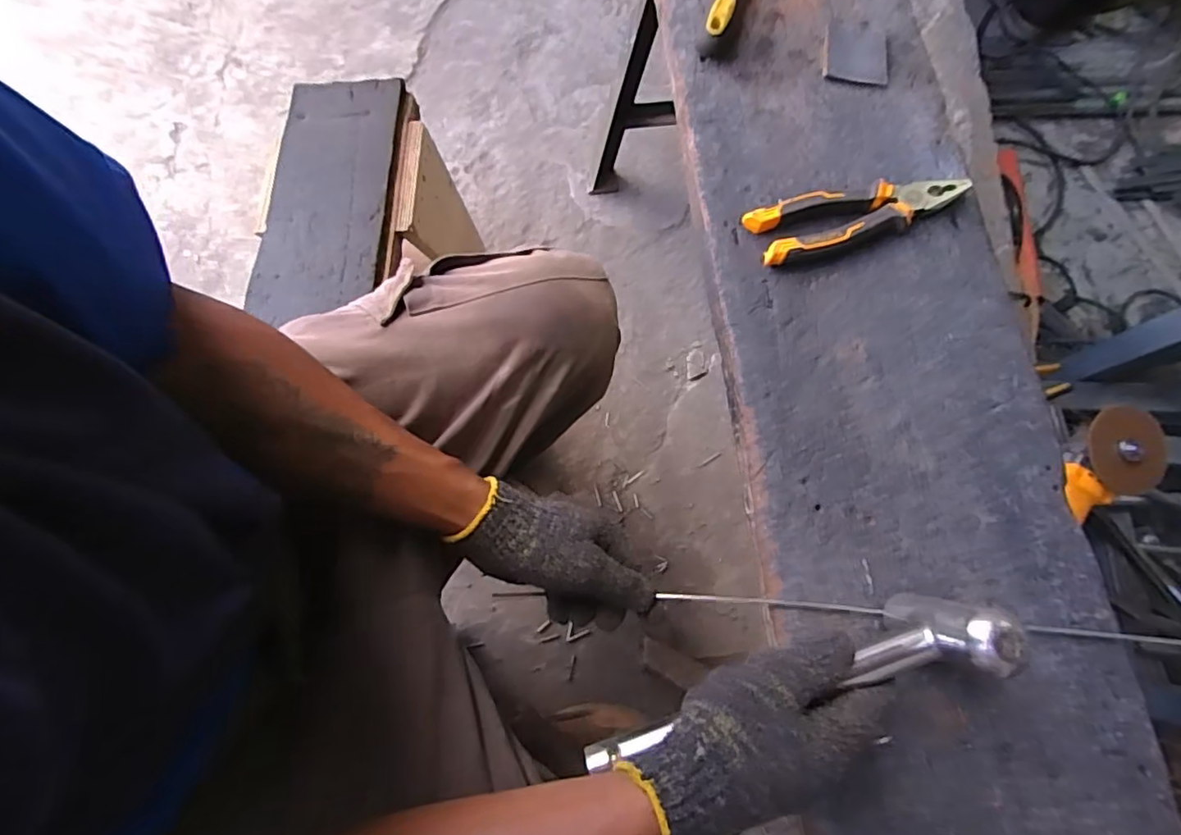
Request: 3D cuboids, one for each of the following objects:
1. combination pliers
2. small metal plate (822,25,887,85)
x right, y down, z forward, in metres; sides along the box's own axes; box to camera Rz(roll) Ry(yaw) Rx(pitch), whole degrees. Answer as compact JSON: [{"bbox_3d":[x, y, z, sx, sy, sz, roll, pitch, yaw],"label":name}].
[{"bbox_3d":[0.232,-0.174,0.501,0.192,0.024,0.052,-13,76,-6],"label":"combination pliers"},{"bbox_3d":[0.255,-0.350,0.559,0.060,0.005,0.067,10,75,1],"label":"small metal plate"}]

